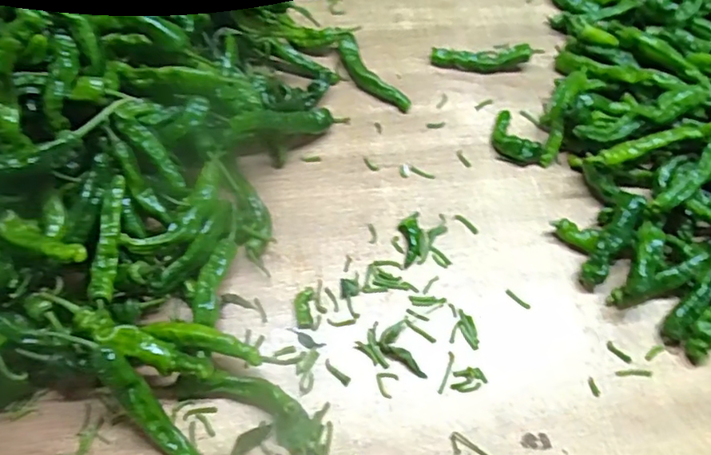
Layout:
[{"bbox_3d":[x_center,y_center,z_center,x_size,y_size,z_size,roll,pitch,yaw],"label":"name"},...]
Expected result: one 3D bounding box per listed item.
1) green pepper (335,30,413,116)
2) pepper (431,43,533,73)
[{"bbox_3d":[0.017,-0.187,0.701,0.031,0.021,0.128,-31,67,-19],"label":"green pepper"},{"bbox_3d":[0.158,-0.213,0.719,0.122,0.032,0.021,2,60,-3],"label":"pepper"}]

